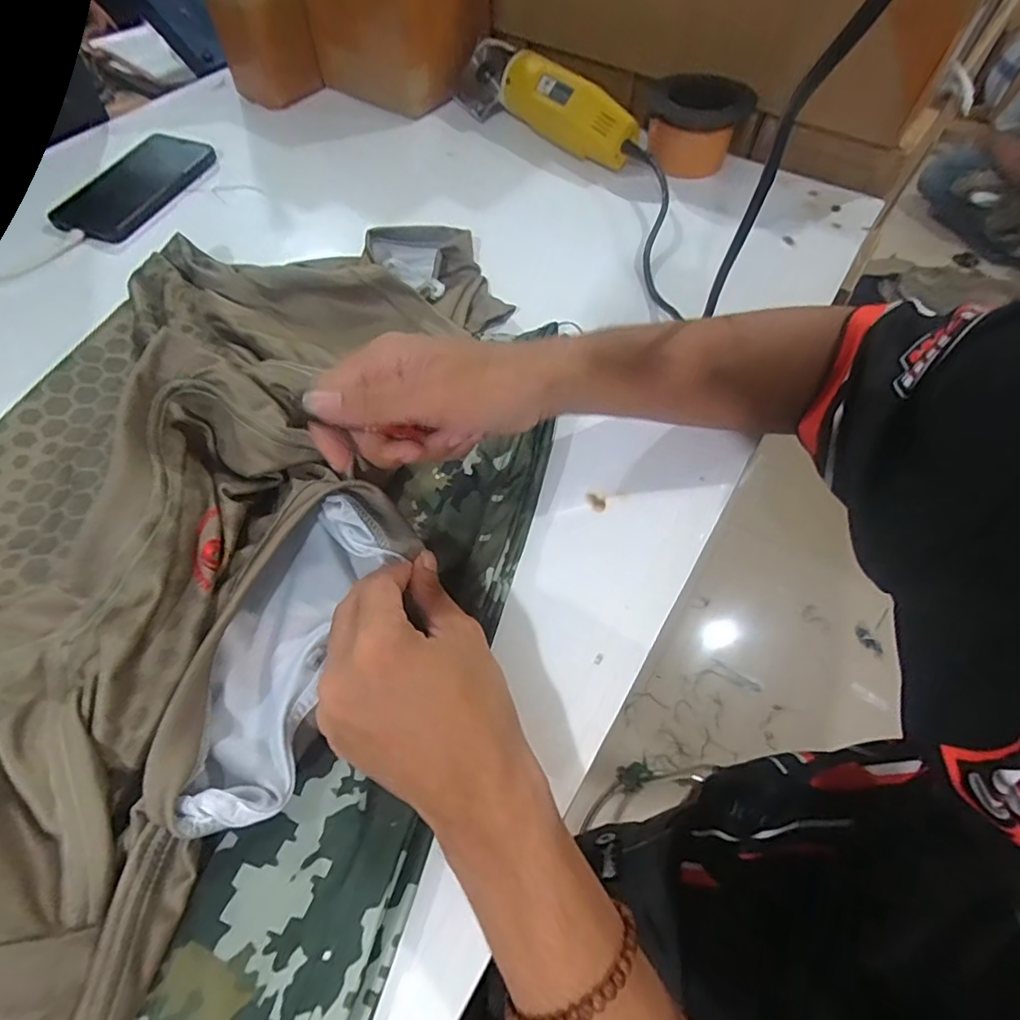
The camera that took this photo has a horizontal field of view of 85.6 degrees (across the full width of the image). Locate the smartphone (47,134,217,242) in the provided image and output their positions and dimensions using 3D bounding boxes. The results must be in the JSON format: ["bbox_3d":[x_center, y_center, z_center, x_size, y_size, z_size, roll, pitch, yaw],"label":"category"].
[{"bbox_3d":[-0.376,-0.332,0.559,0.077,0.014,0.167,17,58,8],"label":"smartphone"}]

